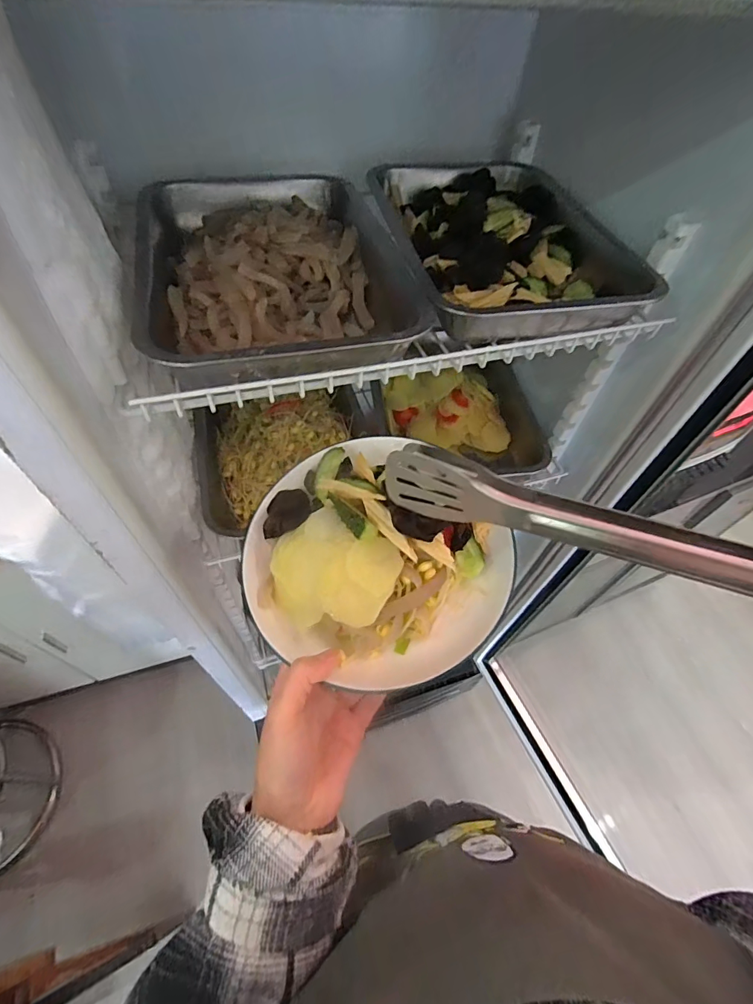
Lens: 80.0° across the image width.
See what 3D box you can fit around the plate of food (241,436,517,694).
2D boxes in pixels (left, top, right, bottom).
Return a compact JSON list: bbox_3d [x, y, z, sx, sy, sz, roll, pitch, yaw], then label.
[{"bbox_3d":[-0.002,0.033,0.339,0.199,0.079,0.184,40,60,22],"label":"plate of food"}]

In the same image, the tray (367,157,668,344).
[{"bbox_3d":[0.116,-0.276,0.465,0.209,0.044,0.304,-7,55,-10],"label":"tray"}]

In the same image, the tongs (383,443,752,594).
[{"bbox_3d":[0.122,0.011,0.234,0.255,0.045,0.027,17,53,24],"label":"tongs"}]

